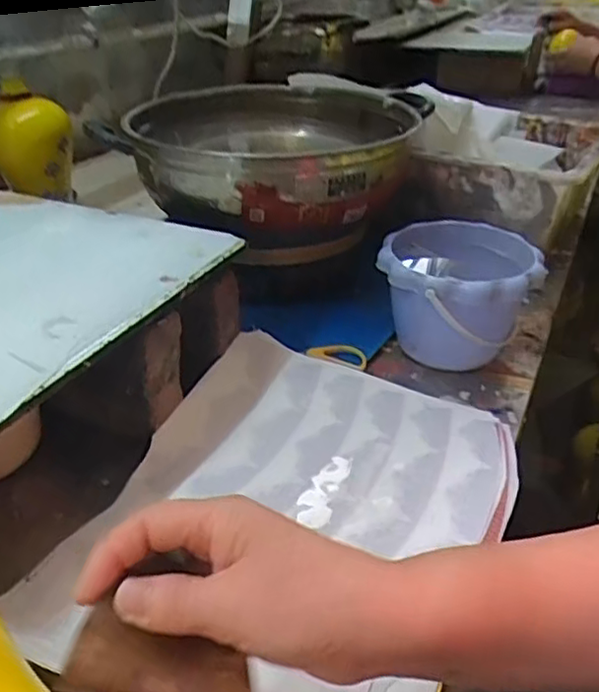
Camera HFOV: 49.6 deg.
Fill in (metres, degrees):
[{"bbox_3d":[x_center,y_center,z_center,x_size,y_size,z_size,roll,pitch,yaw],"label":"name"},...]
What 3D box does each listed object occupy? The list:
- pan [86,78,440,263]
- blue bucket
[{"bbox_3d":[-0.035,-0.225,0.805,0.343,0.140,0.352,11,34,11],"label":"pan"},{"bbox_3d":[0.165,-0.050,0.699,0.161,0.118,0.157,4,33,4],"label":"blue bucket"}]

